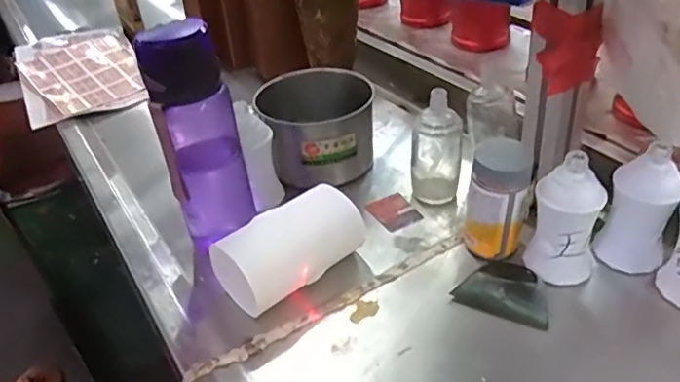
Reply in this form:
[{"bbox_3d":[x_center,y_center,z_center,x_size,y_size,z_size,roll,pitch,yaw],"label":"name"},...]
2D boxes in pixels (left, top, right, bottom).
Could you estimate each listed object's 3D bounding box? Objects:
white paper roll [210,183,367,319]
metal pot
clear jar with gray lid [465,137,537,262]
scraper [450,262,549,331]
[{"bbox_3d":[-0.045,0.055,0.524,0.134,0.062,0.059,-32,43,-28],"label":"white paper roll"},{"bbox_3d":[-0.023,-0.075,0.674,0.129,0.097,0.129,-5,37,4],"label":"metal pot"},{"bbox_3d":[0.146,0.008,0.523,0.054,0.108,0.049,4,39,16],"label":"clear jar with gray lid"},{"bbox_3d":[0.150,0.090,0.508,0.081,0.024,0.051,17,44,30],"label":"scraper"}]

